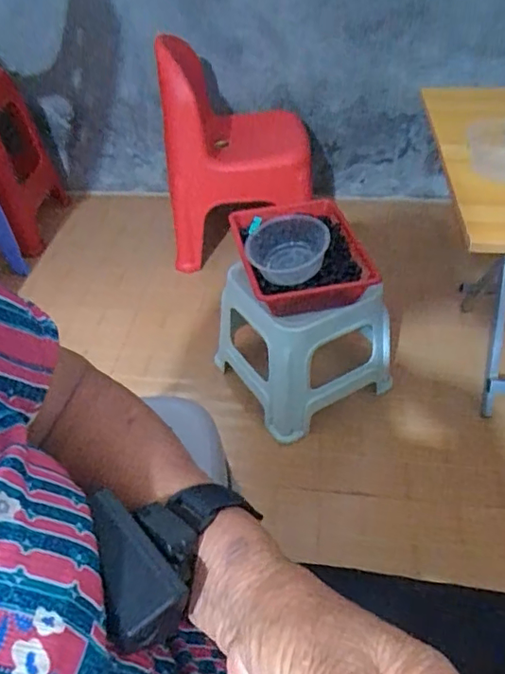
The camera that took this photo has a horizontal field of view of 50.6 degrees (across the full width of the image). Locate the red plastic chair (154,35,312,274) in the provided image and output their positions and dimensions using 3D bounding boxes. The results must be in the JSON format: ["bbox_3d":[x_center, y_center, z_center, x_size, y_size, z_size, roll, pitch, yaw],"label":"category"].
[{"bbox_3d":[-0.032,-0.491,1.397,0.348,0.513,0.355,5,45,9],"label":"red plastic chair"}]

